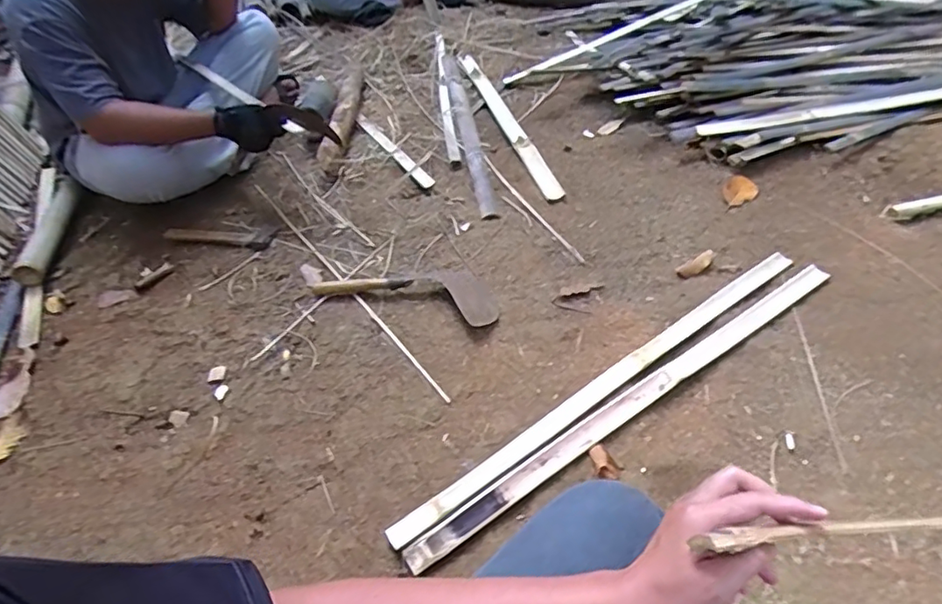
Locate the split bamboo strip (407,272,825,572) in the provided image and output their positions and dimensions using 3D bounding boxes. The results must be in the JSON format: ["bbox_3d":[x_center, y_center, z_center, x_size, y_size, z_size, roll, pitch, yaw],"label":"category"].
[{"bbox_3d":[0.283,0.143,0.903,0.881,0.010,0.039,-28,49,-21],"label":"split bamboo strip"}]

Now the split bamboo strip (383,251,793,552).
[{"bbox_3d":[0.245,0.121,0.933,0.872,0.006,0.041,-30,50,-22],"label":"split bamboo strip"}]

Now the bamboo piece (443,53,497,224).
[{"bbox_3d":[-0.021,-0.513,1.595,0.058,0.035,0.886,-11,45,0],"label":"bamboo piece"}]

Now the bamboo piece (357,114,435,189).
[{"bbox_3d":[-0.205,-0.403,1.482,0.038,0.023,0.394,-27,49,-20],"label":"bamboo piece"}]

